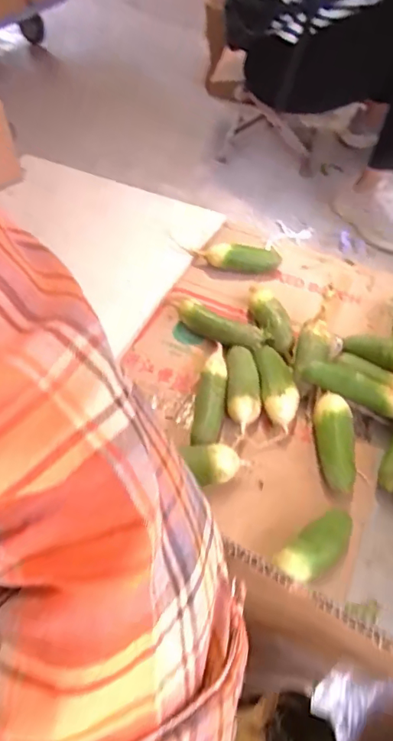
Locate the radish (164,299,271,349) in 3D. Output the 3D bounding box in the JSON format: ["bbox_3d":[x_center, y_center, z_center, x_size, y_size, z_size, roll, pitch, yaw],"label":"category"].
[{"bbox_3d":[0.045,-0.082,0.888,0.168,0.042,0.059,26,57,16],"label":"radish"}]

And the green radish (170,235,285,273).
[{"bbox_3d":[0.068,-0.252,1.017,0.226,0.051,0.043,9,54,5],"label":"green radish"}]

